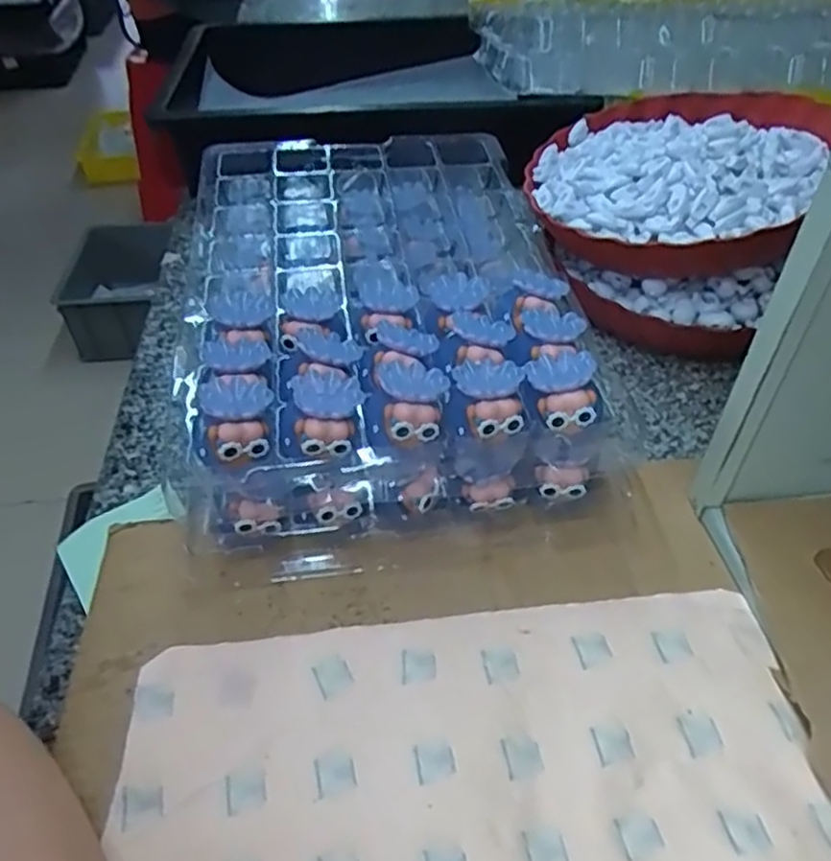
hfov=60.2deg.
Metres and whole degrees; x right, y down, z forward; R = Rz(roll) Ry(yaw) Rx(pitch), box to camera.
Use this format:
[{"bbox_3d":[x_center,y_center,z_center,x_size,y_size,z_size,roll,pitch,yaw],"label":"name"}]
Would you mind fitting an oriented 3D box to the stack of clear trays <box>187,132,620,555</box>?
[{"bbox_3d":[-0.032,-0.099,0.536,0.253,0.100,0.392,-4,44,-3],"label":"stack of clear trays"}]

